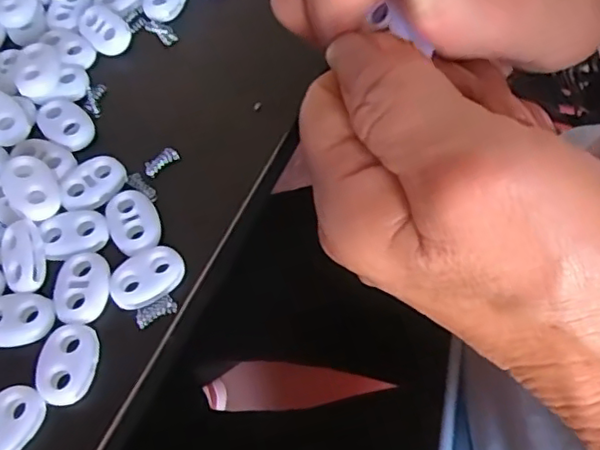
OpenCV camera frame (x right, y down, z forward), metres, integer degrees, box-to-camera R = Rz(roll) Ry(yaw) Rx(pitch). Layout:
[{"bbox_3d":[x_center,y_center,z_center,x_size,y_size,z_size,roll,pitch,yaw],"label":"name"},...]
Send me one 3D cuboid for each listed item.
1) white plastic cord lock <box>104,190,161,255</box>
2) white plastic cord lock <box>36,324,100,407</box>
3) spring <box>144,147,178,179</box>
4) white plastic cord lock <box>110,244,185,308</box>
[{"bbox_3d":[-0.052,-0.001,0.192,0.016,0.004,0.022,-25,64,-11],"label":"white plastic cord lock"},{"bbox_3d":[-0.065,0.039,0.173,0.014,0.006,0.022,-3,62,1],"label":"white plastic cord lock"},{"bbox_3d":[-0.047,-0.021,0.206,0.012,0.004,0.005,-41,68,-18],"label":"spring"},{"bbox_3d":[-0.046,0.015,0.185,0.022,0.004,0.015,-26,64,-11],"label":"white plastic cord lock"}]

